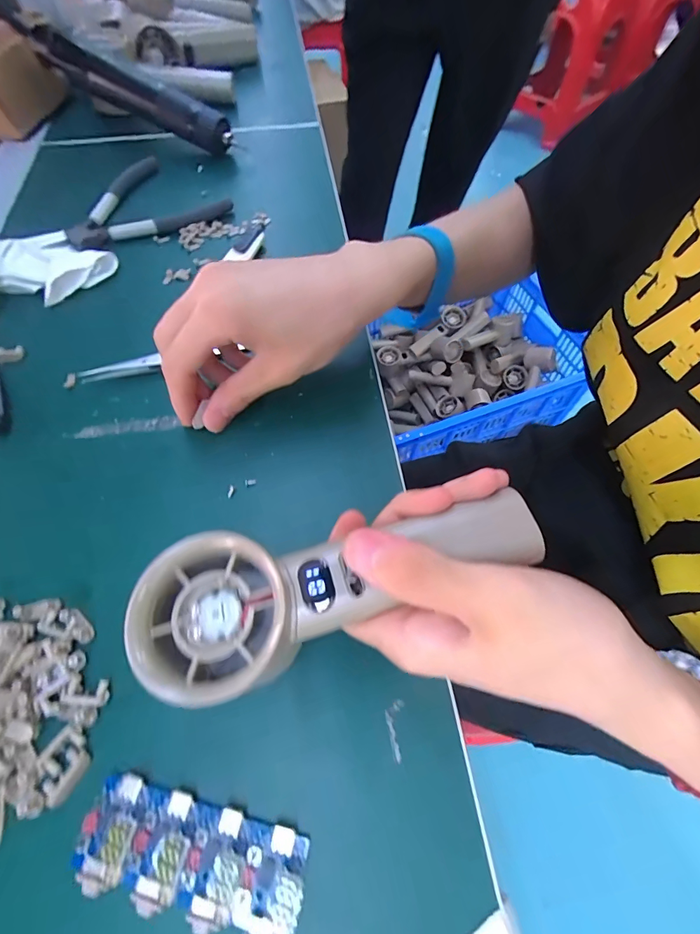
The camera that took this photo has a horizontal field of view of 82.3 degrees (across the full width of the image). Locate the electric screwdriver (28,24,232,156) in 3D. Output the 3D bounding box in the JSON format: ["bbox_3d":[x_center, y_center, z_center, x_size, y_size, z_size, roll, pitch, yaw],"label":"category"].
[{"bbox_3d":[-0.218,-0.381,0.411,0.201,0.040,0.033,25,62,-3],"label":"electric screwdriver"}]

